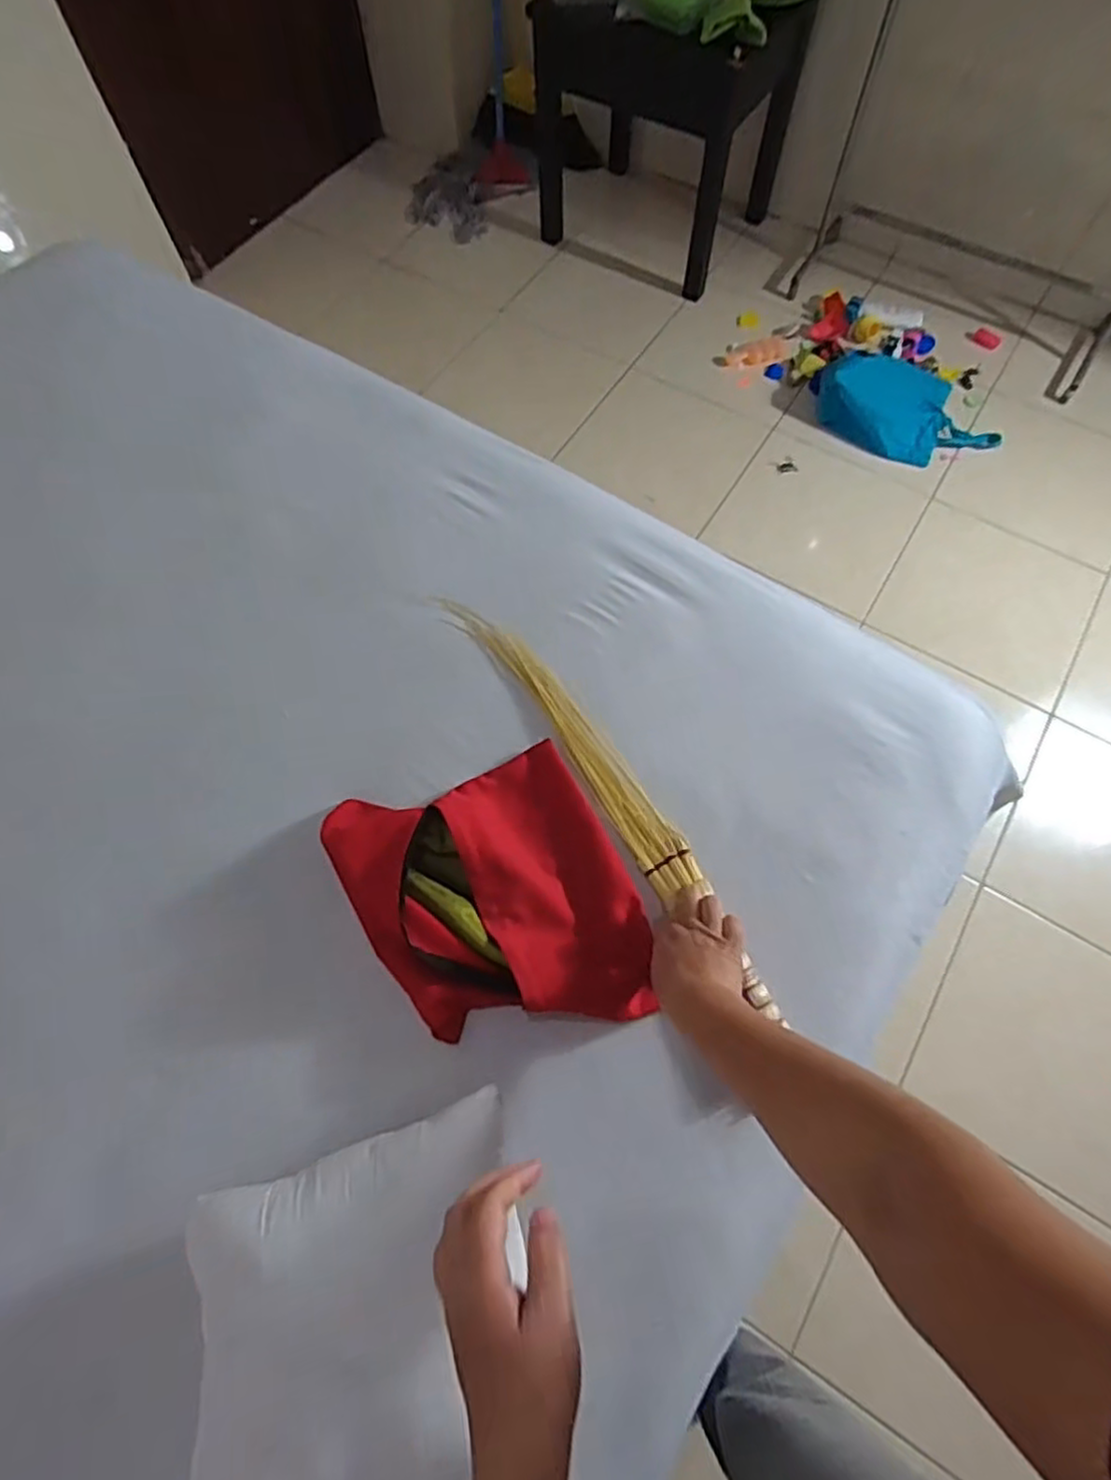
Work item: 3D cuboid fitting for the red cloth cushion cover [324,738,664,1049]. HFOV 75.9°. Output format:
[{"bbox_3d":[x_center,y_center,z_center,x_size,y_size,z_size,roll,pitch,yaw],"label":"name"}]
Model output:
[{"bbox_3d":[-0.057,0.152,0.672,0.251,0.052,0.271,-21,69,-8],"label":"red cloth cushion cover"}]

